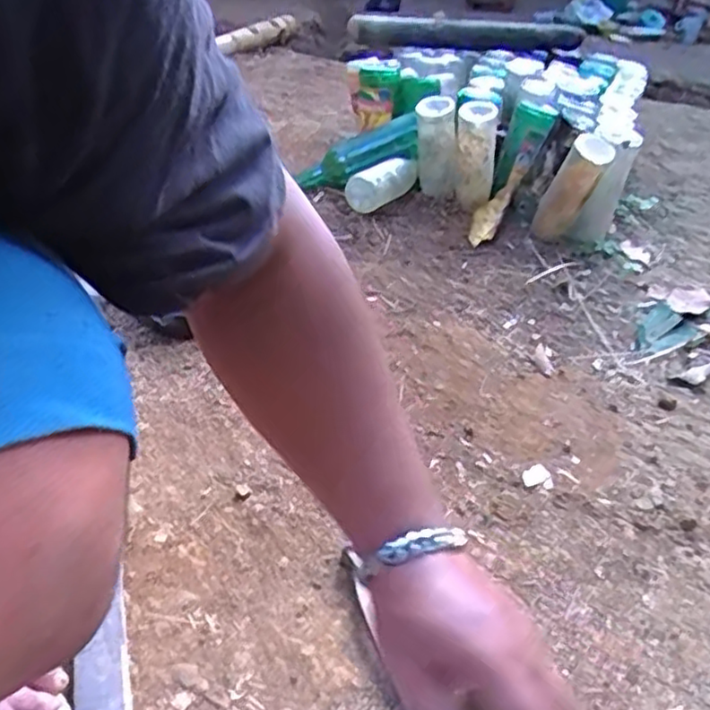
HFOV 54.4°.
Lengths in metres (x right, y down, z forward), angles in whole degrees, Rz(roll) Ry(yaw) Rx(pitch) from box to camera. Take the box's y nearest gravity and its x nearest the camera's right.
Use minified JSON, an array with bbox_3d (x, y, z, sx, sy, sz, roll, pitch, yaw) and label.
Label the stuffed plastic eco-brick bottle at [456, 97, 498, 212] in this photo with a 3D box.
[{"bbox_3d":[0.196,-0.328,1.125,0.067,0.158,0.053,11,36,8],"label":"stuffed plastic eco-brick bottle"}]

